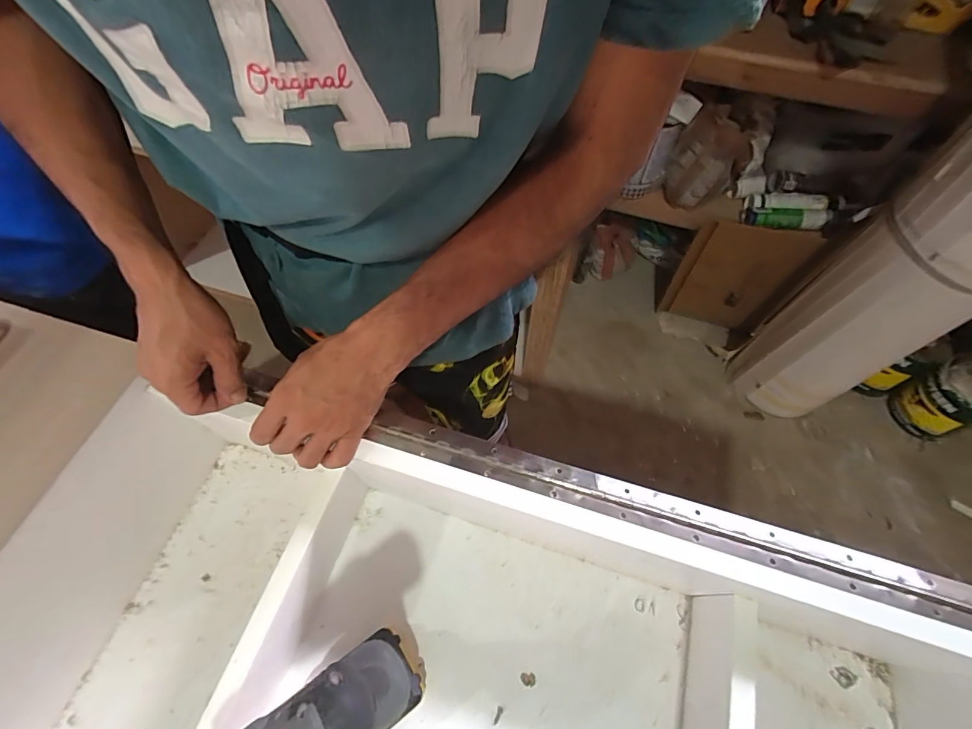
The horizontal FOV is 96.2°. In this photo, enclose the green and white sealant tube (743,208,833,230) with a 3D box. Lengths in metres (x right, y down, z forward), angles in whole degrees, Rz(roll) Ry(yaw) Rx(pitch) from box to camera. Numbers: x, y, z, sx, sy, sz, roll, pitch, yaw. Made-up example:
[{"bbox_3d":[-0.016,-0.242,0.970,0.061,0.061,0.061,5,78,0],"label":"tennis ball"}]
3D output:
[{"bbox_3d":[0.716,-0.347,1.039,0.186,0.051,0.058,9,59,22],"label":"green and white sealant tube"}]

